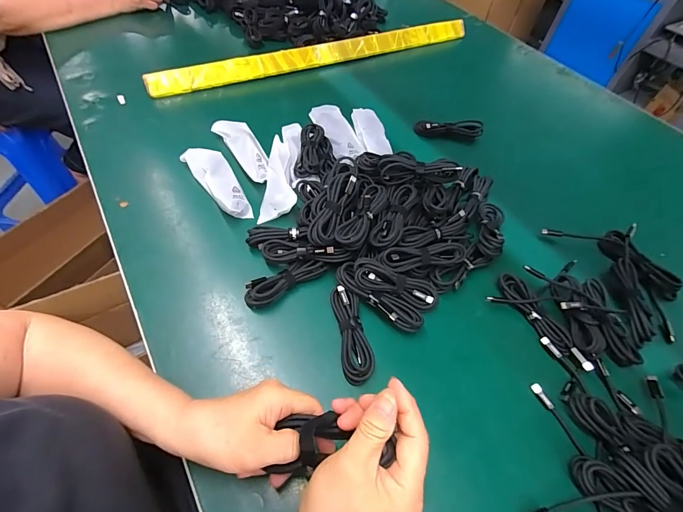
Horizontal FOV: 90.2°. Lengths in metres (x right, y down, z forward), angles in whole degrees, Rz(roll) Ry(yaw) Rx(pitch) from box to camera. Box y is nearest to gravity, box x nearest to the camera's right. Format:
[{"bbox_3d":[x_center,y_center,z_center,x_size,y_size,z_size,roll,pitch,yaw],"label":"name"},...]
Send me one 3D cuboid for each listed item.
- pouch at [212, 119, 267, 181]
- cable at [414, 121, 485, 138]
[{"bbox_3d":[-0.156,-0.178,0.549,0.055,0.023,0.154,-27,62,-21],"label":"pouch"},{"bbox_3d":[0.199,-0.235,0.628,0.119,0.023,0.027,8,55,1],"label":"cable"}]

